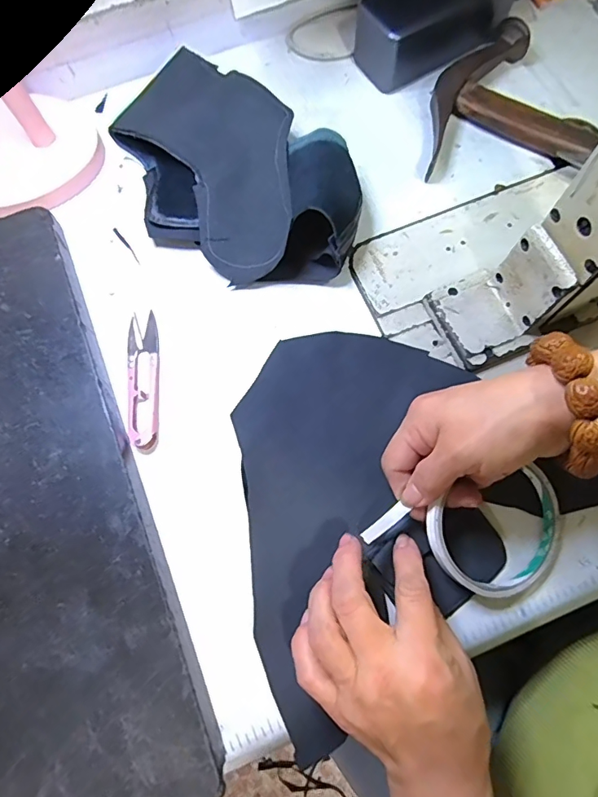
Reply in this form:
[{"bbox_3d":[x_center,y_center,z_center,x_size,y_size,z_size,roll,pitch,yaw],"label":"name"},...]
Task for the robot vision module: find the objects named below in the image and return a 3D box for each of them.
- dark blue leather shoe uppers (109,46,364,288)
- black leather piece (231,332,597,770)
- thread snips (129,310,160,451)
[{"bbox_3d":[-0.053,-0.175,0.353,0.140,0.054,0.230,-42,77,-11],"label":"dark blue leather shoe uppers"},{"bbox_3d":[0.042,0.054,0.307,0.235,0.015,0.207,-36,77,-10],"label":"black leather piece"},{"bbox_3d":[-0.109,-0.015,0.331,0.021,0.005,0.101,-7,72,0],"label":"thread snips"}]

